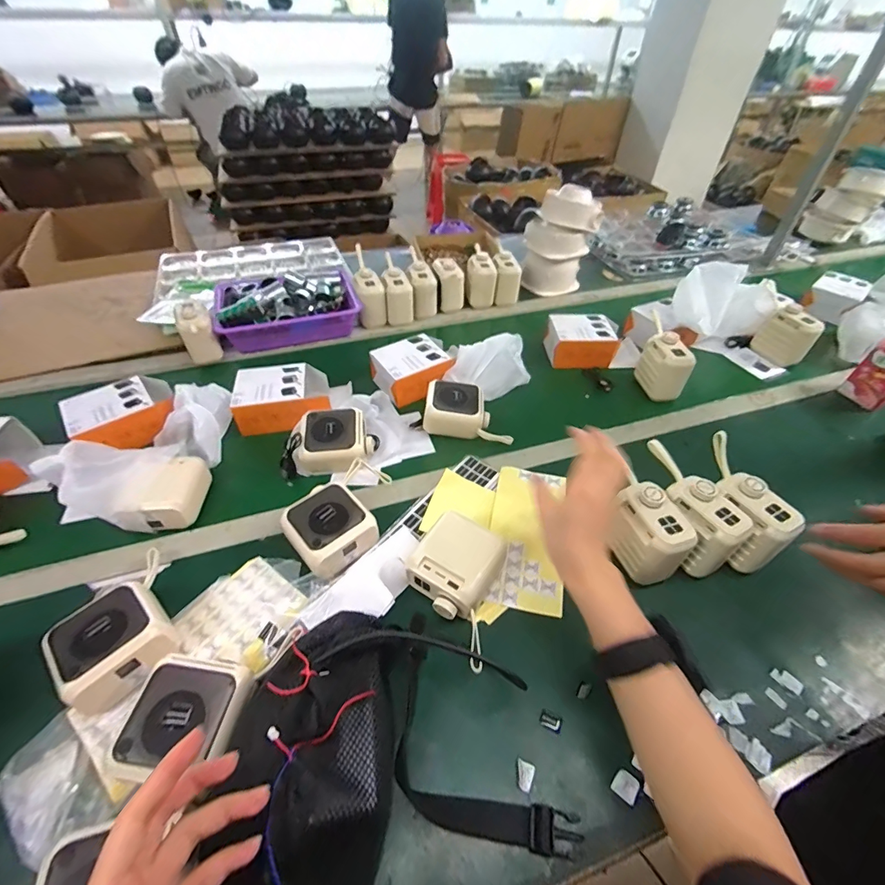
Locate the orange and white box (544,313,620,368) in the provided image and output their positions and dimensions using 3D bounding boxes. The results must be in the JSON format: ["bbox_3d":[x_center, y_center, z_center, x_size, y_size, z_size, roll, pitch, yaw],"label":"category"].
[{"bbox_3d":[0.272,-0.206,0.827,0.129,0.065,0.111,3,45,1],"label":"orange and white box"}]

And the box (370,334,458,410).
[{"bbox_3d":[-0.056,-0.131,0.750,0.118,0.058,0.104,-21,50,-18],"label":"box"}]

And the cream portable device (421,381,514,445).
[{"bbox_3d":[0.042,-0.051,0.675,0.144,0.048,0.088,8,47,7],"label":"cream portable device"}]

